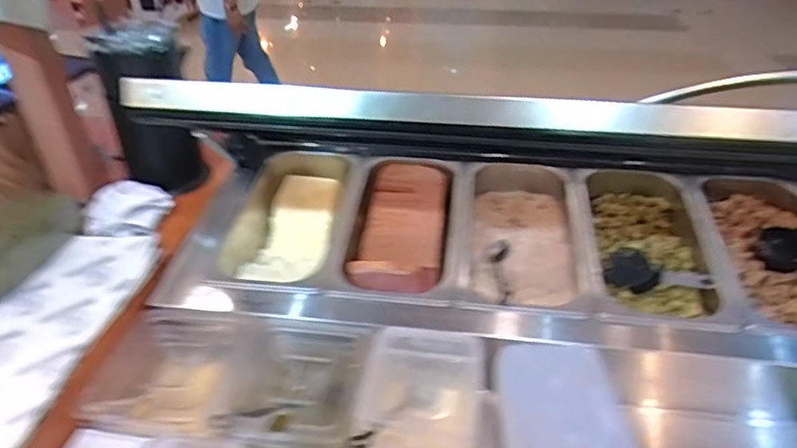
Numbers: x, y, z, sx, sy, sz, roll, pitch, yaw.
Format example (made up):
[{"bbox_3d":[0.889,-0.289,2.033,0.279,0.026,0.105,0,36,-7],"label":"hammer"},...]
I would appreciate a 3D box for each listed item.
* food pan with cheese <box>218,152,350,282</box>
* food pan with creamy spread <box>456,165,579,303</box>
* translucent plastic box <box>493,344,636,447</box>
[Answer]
[{"bbox_3d":[-0.172,-0.004,0.886,0.142,0.093,0.267,6,35,9],"label":"food pan with cheese"},{"bbox_3d":[0.183,0.021,0.838,0.152,0.071,0.312,5,35,8],"label":"food pan with creamy spread"},{"bbox_3d":[0.171,0.230,0.611,0.126,0.106,0.172,0,35,1],"label":"translucent plastic box"}]

